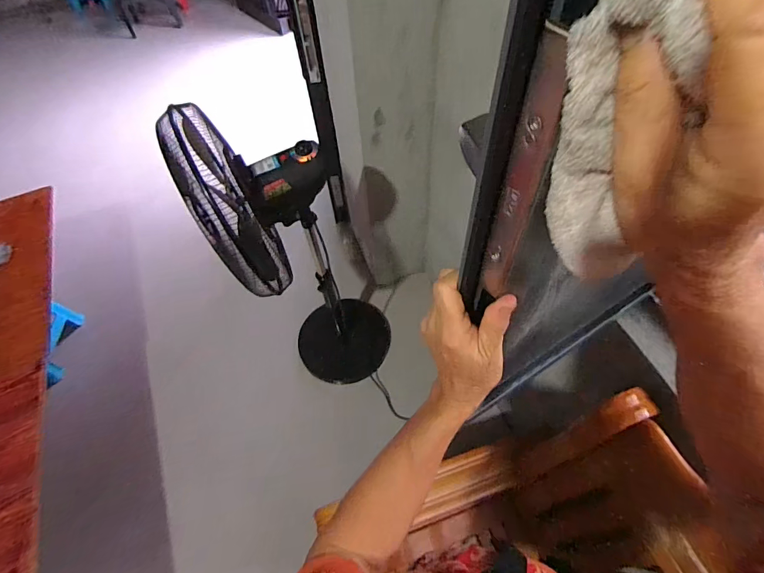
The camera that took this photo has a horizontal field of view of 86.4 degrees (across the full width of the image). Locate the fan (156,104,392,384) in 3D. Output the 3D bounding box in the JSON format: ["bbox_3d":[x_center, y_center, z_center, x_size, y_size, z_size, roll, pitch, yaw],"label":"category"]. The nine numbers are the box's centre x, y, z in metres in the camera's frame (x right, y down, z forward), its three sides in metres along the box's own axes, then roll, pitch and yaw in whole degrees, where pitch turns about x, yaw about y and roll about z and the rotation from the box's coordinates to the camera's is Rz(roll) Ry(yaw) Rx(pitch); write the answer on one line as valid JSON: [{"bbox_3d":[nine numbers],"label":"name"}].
[{"bbox_3d":[-0.219,0.012,1.391,0.342,1.302,0.384,-19,58,-9],"label":"fan"}]

